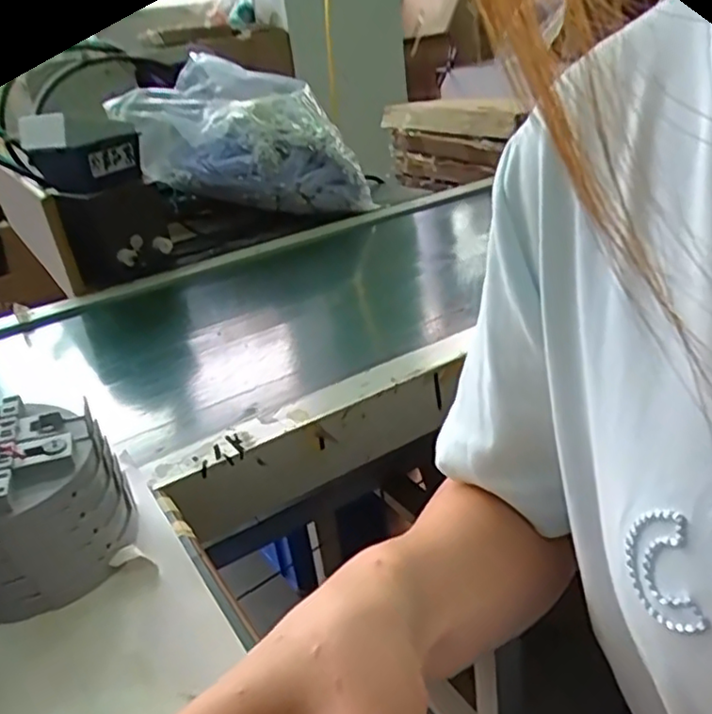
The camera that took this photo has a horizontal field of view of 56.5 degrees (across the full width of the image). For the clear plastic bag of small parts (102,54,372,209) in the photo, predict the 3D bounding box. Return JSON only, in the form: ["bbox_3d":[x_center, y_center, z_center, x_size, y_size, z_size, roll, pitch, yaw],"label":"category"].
[{"bbox_3d":[-0.191,-0.352,1.079,0.358,0.210,0.255,-13,27,-11],"label":"clear plastic bag of small parts"}]

